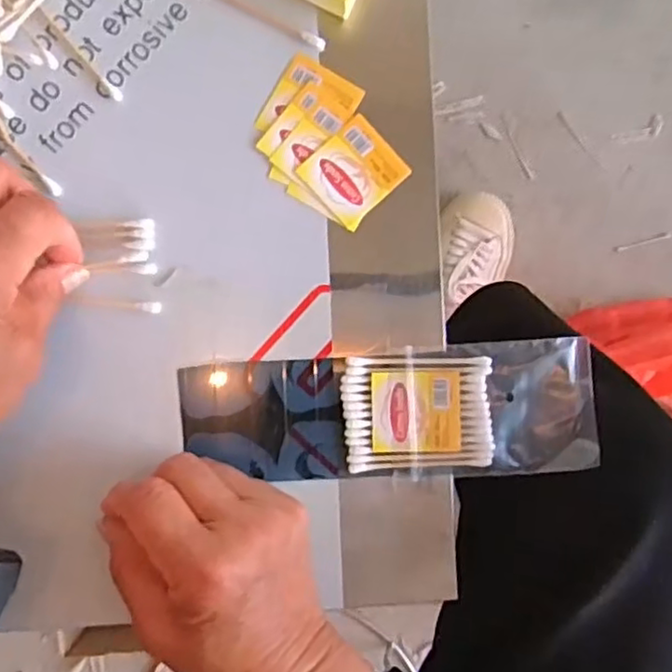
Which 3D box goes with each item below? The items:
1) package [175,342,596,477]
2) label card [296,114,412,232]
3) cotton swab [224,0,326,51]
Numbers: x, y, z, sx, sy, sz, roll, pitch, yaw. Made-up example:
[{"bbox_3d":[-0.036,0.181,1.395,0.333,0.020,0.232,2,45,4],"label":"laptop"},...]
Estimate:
[{"bbox_3d":[0.028,0.040,0.326,0.200,0.011,0.062,-4,90,-4],"label":"package"},{"bbox_3d":[0.010,-0.082,0.329,0.044,0.004,0.040,-42,93,-3],"label":"label card"},{"bbox_3d":[-0.038,-0.160,0.328,0.071,0.004,0.006,26,88,-4],"label":"cotton swab"}]

